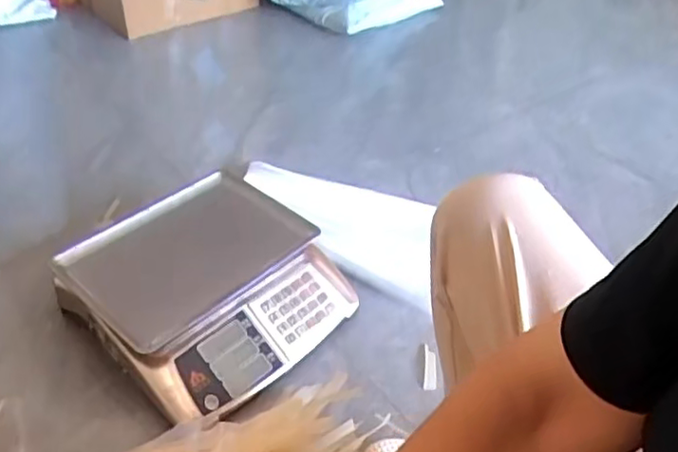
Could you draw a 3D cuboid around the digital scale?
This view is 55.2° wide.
[{"bbox_3d":[-0.183,0.086,0.993,0.320,0.136,0.358,32,48,29],"label":"digital scale"}]

